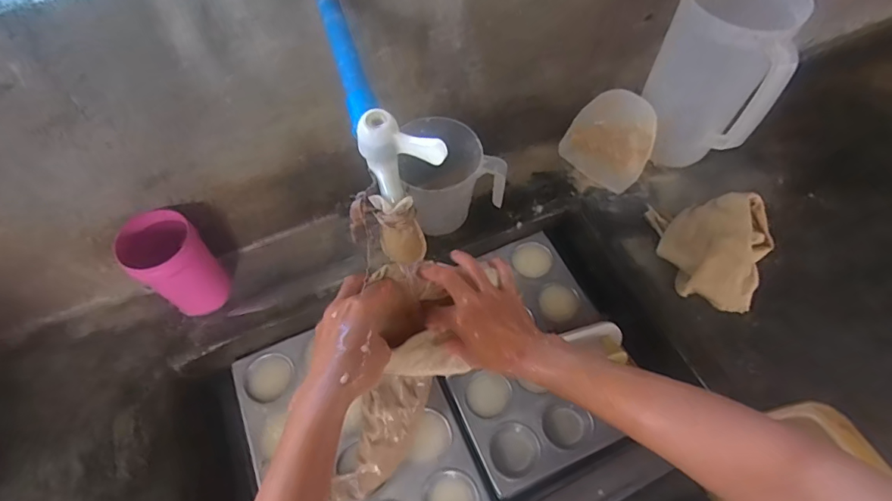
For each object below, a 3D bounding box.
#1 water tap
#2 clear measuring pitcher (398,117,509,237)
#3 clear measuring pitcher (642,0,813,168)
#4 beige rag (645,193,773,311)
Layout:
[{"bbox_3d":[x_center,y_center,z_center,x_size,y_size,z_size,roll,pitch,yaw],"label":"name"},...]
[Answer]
[{"bbox_3d":[-0.032,-0.059,0.327,0.066,0.058,0.033,33,66,18],"label":"water tap"},{"bbox_3d":[0.002,-0.105,0.685,0.129,0.137,0.112,-16,61,-8],"label":"clear measuring pitcher"},{"bbox_3d":[0.383,-0.250,0.691,0.155,0.256,0.155,23,63,13],"label":"clear measuring pitcher"},{"bbox_3d":[0.385,-0.003,0.652,0.148,0.075,0.156,0,60,1],"label":"beige rag"}]

